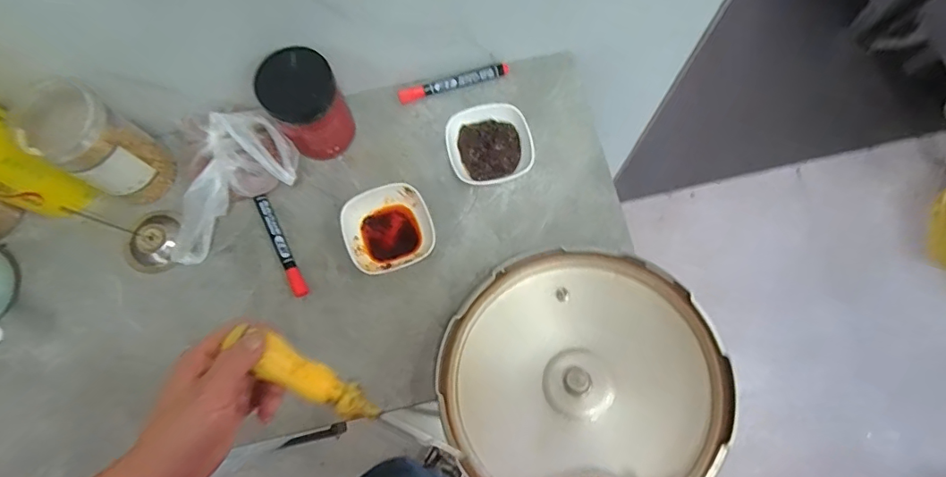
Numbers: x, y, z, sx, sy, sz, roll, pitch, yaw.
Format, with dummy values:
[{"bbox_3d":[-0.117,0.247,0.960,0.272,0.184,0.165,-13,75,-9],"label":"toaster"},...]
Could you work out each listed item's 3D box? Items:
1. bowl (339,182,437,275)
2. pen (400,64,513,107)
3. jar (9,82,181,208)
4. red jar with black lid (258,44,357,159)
[{"bbox_3d":[-0.098,-0.010,0.616,0.095,0.037,0.097,-21,75,-4],"label":"bowl"},{"bbox_3d":[-0.025,-0.199,0.668,0.142,0.013,0.022,-16,75,-3],"label":"pen"},{"bbox_3d":[-0.404,-0.099,0.574,0.084,0.142,0.082,36,78,10],"label":"jar"},{"bbox_3d":[-0.188,-0.151,0.604,0.078,0.114,0.074,0,75,1],"label":"red jar with black lid"}]

